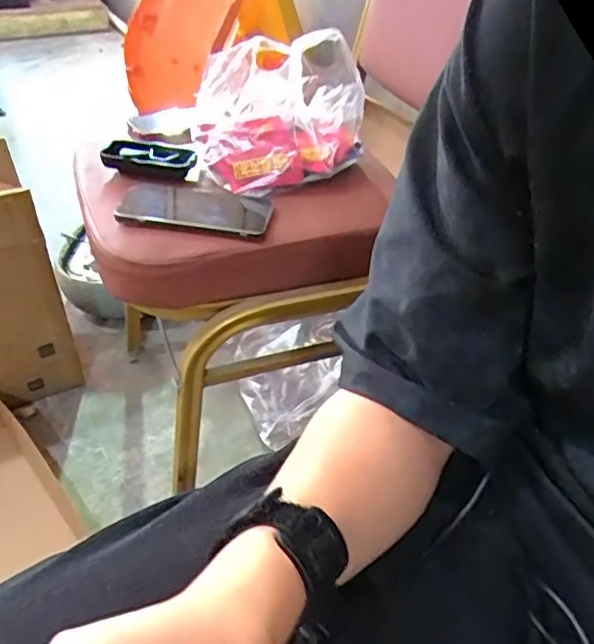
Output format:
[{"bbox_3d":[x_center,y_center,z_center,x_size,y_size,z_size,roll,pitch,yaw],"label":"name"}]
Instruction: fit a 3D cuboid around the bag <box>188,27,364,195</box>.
[{"bbox_3d":[-0.022,-0.260,0.734,0.204,0.135,0.168,-6,41,-9],"label":"bag"}]

